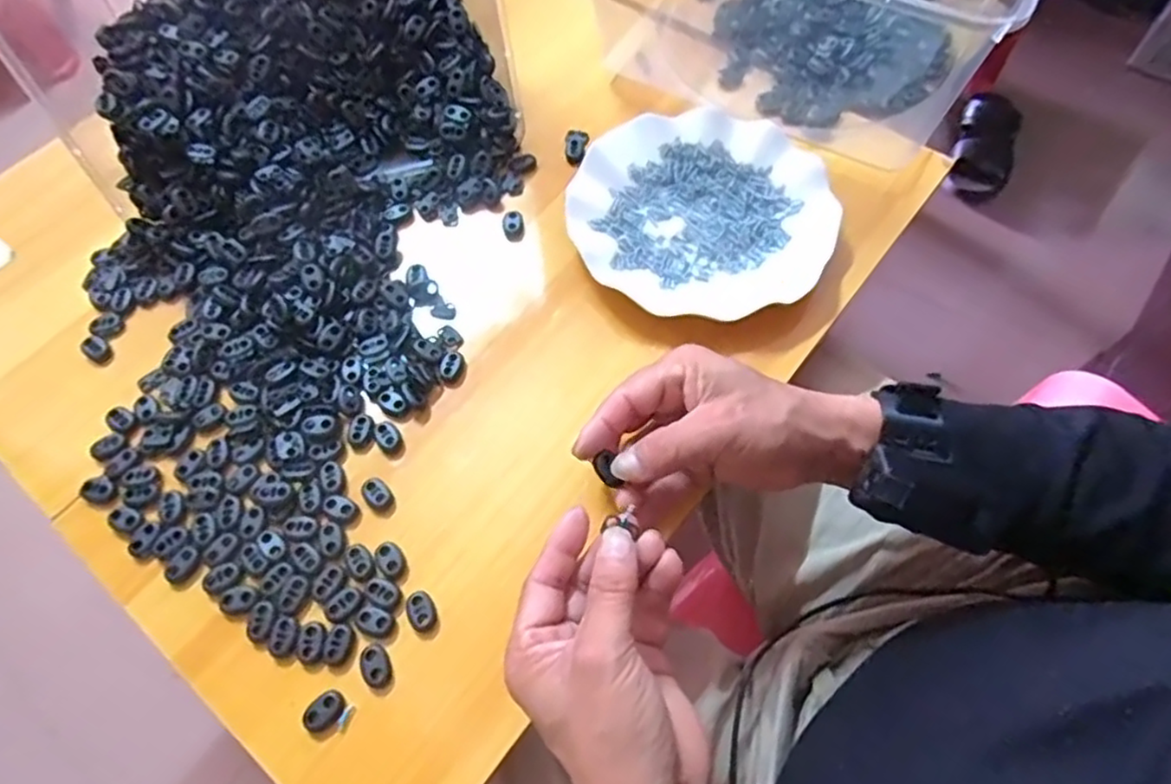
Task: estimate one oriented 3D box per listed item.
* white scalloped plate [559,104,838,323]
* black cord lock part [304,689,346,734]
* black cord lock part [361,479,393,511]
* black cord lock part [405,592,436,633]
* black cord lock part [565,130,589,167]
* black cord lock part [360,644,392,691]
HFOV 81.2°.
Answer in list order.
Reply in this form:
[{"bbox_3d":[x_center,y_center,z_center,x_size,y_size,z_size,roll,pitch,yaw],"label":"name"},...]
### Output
[{"bbox_3d":[0.082,-0.127,0.484,0.181,0.020,0.177,-1,62,2],"label":"white scalloped plate"},{"bbox_3d":[-0.135,0.165,0.354,0.015,0.004,0.021,40,70,21],"label":"black cord lock part"},{"bbox_3d":[-0.124,0.061,0.408,0.014,0.005,0.021,-40,67,-17],"label":"black cord lock part"},{"bbox_3d":[-0.090,0.121,0.376,0.014,0.007,0.021,-24,64,-10],"label":"black cord lock part"},{"bbox_3d":[-0.008,-0.193,0.537,0.018,0.008,0.033,6,61,6],"label":"black cord lock part"},{"bbox_3d":[-0.112,0.146,0.363,0.014,0.004,0.022,-16,63,-6],"label":"black cord lock part"}]

